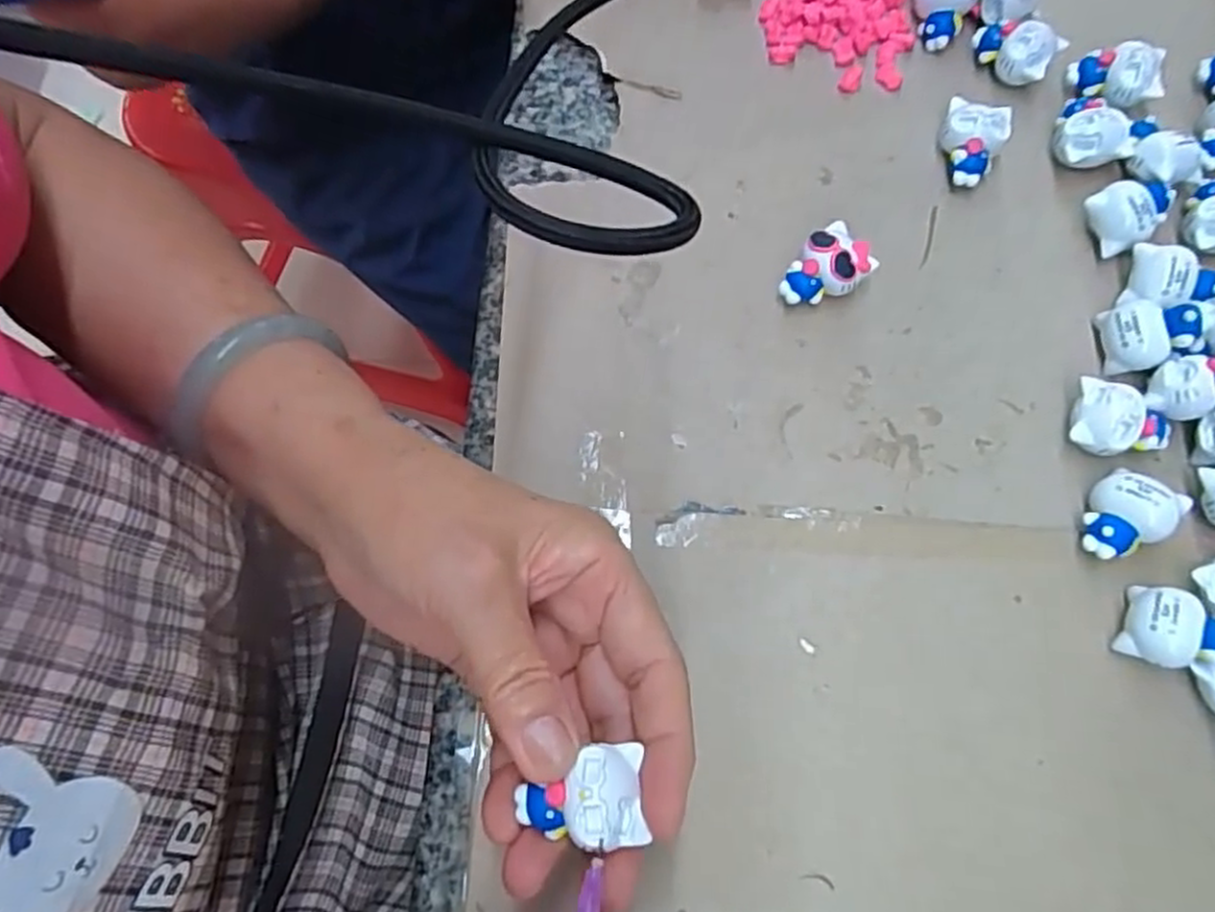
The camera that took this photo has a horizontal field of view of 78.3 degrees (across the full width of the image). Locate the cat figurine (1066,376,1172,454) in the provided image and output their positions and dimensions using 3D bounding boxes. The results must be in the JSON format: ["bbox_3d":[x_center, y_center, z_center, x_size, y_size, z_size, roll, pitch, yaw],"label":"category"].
[{"bbox_3d":[0.184,-0.011,0.269,0.033,0.019,0.024,14,74,6],"label":"cat figurine"}]

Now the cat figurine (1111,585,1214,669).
[{"bbox_3d":[0.186,0.057,0.242,0.028,0.024,0.024,20,75,8],"label":"cat figurine"}]

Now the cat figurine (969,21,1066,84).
[{"bbox_3d":[0.171,-0.172,0.315,0.034,0.015,0.020,34,77,11],"label":"cat figurine"}]

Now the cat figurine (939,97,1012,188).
[{"bbox_3d":[0.148,-0.129,0.306,0.025,0.017,0.030,25,76,10],"label":"cat figurine"}]

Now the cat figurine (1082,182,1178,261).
[{"bbox_3d":[0.205,-0.096,0.294,0.030,0.022,0.022,-29,74,-6],"label":"cat figurine"}]

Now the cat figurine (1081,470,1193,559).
[{"bbox_3d":[0.178,0.021,0.257,0.034,0.018,0.025,-43,76,-10],"label":"cat figurine"}]

